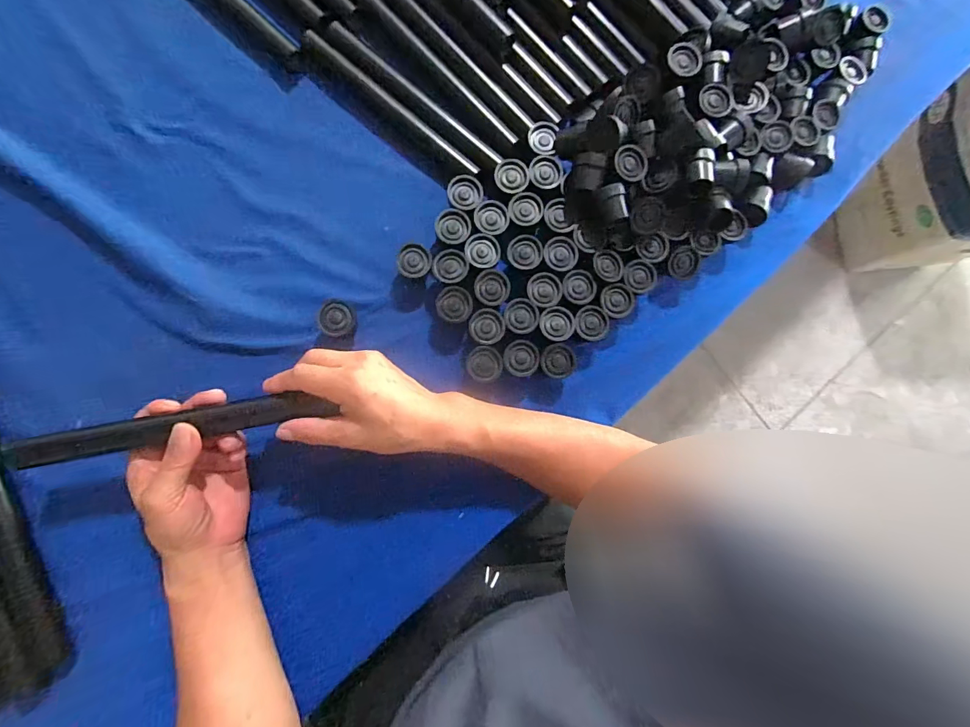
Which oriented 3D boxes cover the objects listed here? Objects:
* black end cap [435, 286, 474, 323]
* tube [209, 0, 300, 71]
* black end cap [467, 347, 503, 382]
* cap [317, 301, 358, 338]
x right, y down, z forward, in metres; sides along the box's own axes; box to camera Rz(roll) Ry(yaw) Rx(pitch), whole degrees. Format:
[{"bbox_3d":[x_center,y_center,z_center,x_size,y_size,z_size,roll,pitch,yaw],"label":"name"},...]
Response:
[{"bbox_3d":[-0.031,-0.057,0.426,0.035,0.029,0.034,1,85,-7],"label":"black end cap"},{"bbox_3d":[-0.276,-0.381,0.431,0.213,0.016,0.023,41,82,-2],"label":"tube"},{"bbox_3d":[-0.001,0.001,0.417,0.034,0.026,0.033,1,85,-7],"label":"black end cap"},{"bbox_3d":[-0.144,-0.042,0.414,0.028,0.032,0.033,-4,86,-8],"label":"cap"}]

